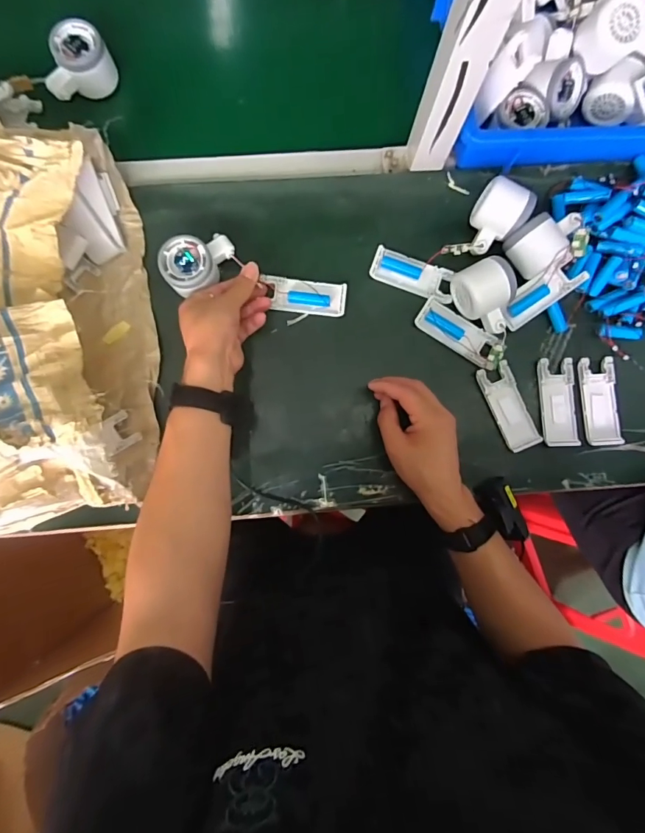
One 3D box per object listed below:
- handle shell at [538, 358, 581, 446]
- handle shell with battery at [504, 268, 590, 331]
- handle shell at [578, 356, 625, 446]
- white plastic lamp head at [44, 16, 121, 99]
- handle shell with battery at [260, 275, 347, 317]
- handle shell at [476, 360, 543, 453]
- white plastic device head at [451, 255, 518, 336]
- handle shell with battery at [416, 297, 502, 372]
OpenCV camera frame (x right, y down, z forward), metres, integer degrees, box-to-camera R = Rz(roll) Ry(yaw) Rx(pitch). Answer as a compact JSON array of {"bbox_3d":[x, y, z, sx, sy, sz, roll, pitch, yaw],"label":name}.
[{"bbox_3d":[0.286,-0.017,0.518,0.042,0.007,0.104,-2,84,-2],"label":"handle shell"},{"bbox_3d":[0.260,-0.143,0.508,0.100,0.014,0.032,-34,86,10],"label":"handle shell with battery"},{"bbox_3d":[0.330,-0.018,0.509,0.040,0.008,0.103,-7,85,-2],"label":"handle shell"},{"bbox_3d":[-0.295,-0.421,0.512,0.080,0.054,0.047,-31,86,-4],"label":"white plastic lamp head"},{"bbox_3d":[-0.022,-0.146,0.513,0.100,0.023,0.042,11,84,2],"label":"handle shell with battery"},{"bbox_3d":[0.221,-0.012,0.505,0.041,0.008,0.103,-22,85,-4],"label":"handle shell"},{"bbox_3d":[0.188,-0.137,0.491,0.051,0.049,0.080,-22,85,-4],"label":"white plastic device head"},{"bbox_3d":[0.162,-0.102,0.510,0.099,0.012,0.043,35,84,2],"label":"handle shell with battery"}]

